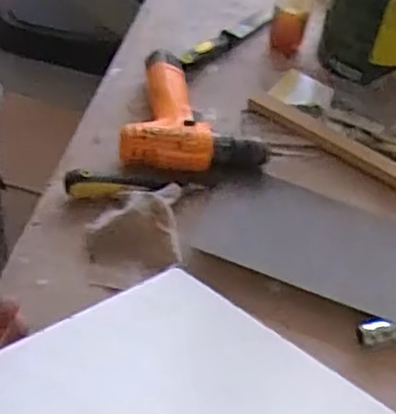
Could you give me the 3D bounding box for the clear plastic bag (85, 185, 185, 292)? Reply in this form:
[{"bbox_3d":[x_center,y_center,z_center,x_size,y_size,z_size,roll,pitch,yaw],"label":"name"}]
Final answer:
[{"bbox_3d":[-0.072,0.020,0.775,0.106,0.027,0.119,-2,51,-9],"label":"clear plastic bag"}]

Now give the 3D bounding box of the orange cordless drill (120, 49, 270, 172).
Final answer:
[{"bbox_3d":[-0.016,-0.130,0.902,0.185,0.048,0.207,-4,51,-10],"label":"orange cordless drill"}]

